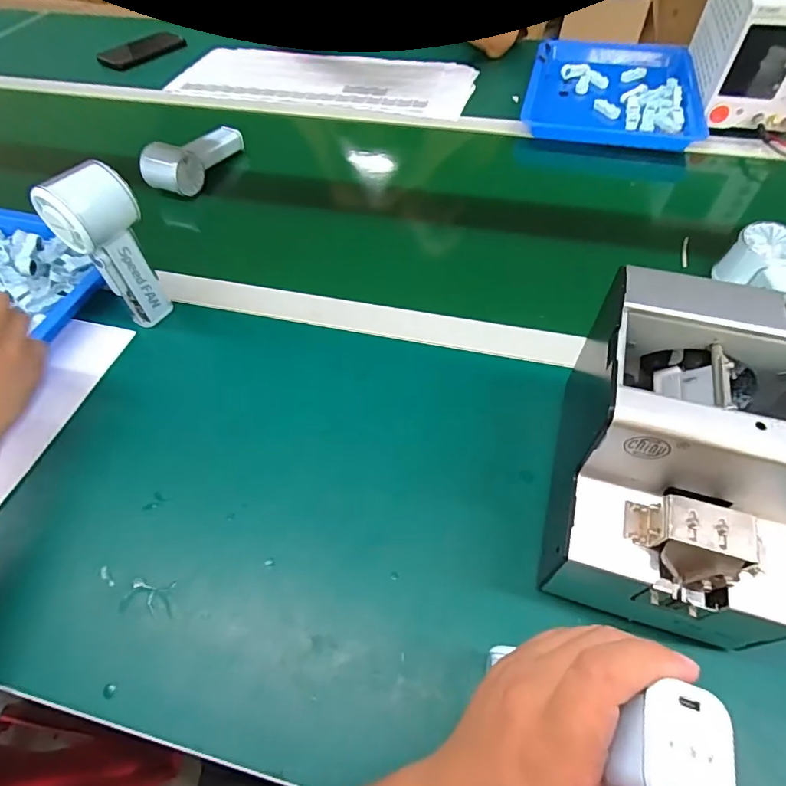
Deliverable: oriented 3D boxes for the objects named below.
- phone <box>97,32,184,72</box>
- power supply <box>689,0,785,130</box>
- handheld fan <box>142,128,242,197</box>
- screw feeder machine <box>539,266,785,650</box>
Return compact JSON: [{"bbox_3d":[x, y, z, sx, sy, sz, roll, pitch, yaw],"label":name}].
[{"bbox_3d":[-0.512,-0.701,0.971,0.083,0.014,0.172,32,62,24],"label":"phone"},{"bbox_3d":[0.543,-0.524,0.695,0.128,0.143,0.257,12,55,12],"label":"power supply"},{"bbox_3d":[-0.275,-0.332,0.662,0.061,0.052,0.164,20,57,17],"label":"handheld fan"},{"bbox_3d":[0.179,0.045,0.302,0.136,0.153,0.175,11,55,11],"label":"screw feeder machine"}]

